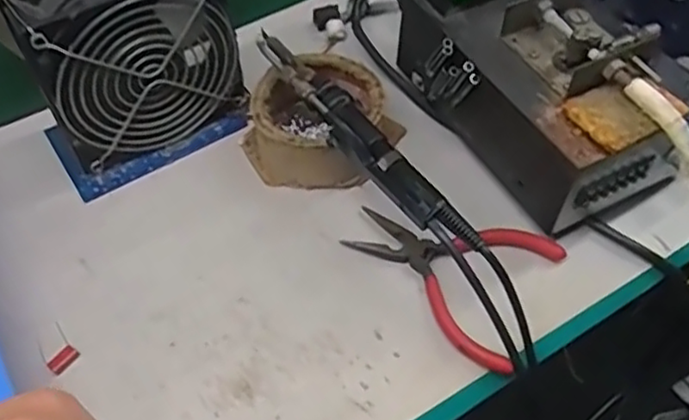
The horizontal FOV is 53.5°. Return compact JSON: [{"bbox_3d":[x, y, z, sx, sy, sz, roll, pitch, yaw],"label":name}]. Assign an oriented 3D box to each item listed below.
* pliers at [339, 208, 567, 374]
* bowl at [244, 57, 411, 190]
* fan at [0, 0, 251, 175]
[{"bbox_3d":[0.058,0.033,0.405,0.118,0.016,0.088,23,58,17],"label":"pliers"},{"bbox_3d":[-0.013,-0.061,0.451,0.110,0.047,0.088,4,54,4],"label":"bowl"},{"bbox_3d":[-0.127,-0.092,0.425,0.120,0.126,0.041,-32,60,-20],"label":"fan"}]

